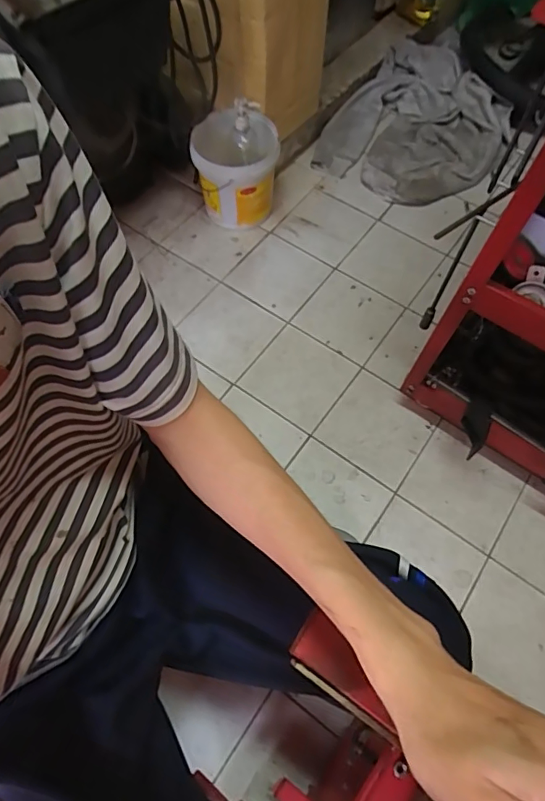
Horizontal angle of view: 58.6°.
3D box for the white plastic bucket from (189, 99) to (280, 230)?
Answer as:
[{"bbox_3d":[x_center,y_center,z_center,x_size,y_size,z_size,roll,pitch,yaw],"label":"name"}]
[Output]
[{"bbox_3d":[-0.088,-0.563,1.186,0.200,0.241,0.208,-4,65,-3],"label":"white plastic bucket"}]

